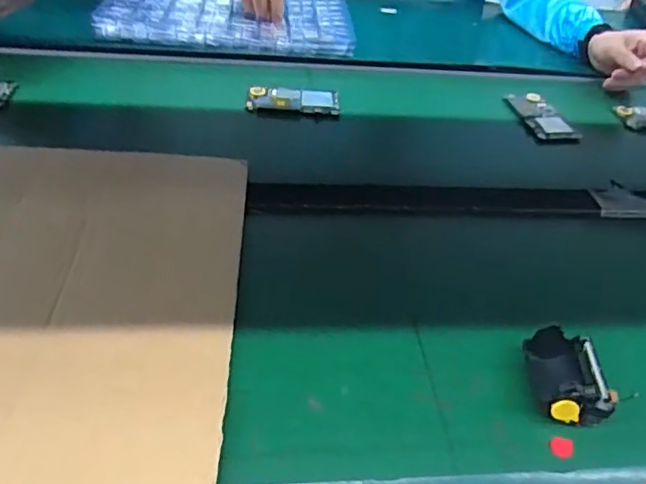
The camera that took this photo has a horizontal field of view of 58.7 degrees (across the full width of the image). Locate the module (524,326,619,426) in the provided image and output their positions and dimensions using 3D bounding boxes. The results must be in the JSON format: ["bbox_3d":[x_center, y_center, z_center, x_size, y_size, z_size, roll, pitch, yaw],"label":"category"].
[{"bbox_3d":[0.193,0.102,0.459,0.054,0.037,0.074,8,39,-1],"label":"module"}]

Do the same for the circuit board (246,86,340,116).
[{"bbox_3d":[-0.040,-0.192,0.778,0.123,0.013,0.063,0,41,-9],"label":"circuit board"}]

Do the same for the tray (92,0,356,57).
[{"bbox_3d":[-0.150,-0.380,0.929,0.380,0.033,0.244,0,41,-10],"label":"tray"}]

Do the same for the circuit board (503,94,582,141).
[{"bbox_3d":[0.309,-0.181,0.819,0.065,0.006,0.111,-6,43,-16],"label":"circuit board"}]

